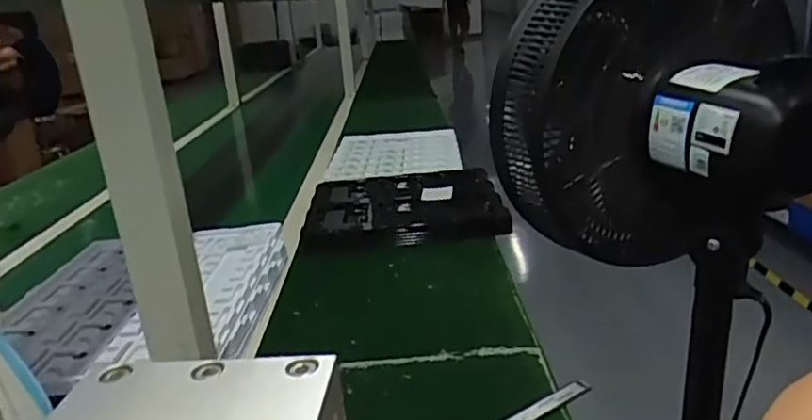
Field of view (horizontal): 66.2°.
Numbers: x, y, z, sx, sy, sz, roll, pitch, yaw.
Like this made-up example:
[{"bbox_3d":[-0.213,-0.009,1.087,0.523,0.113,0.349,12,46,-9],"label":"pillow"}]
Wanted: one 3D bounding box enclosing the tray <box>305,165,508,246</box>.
[{"bbox_3d":[-0.006,-0.004,1.038,0.310,0.047,0.290,-6,19,-3],"label":"tray"}]

